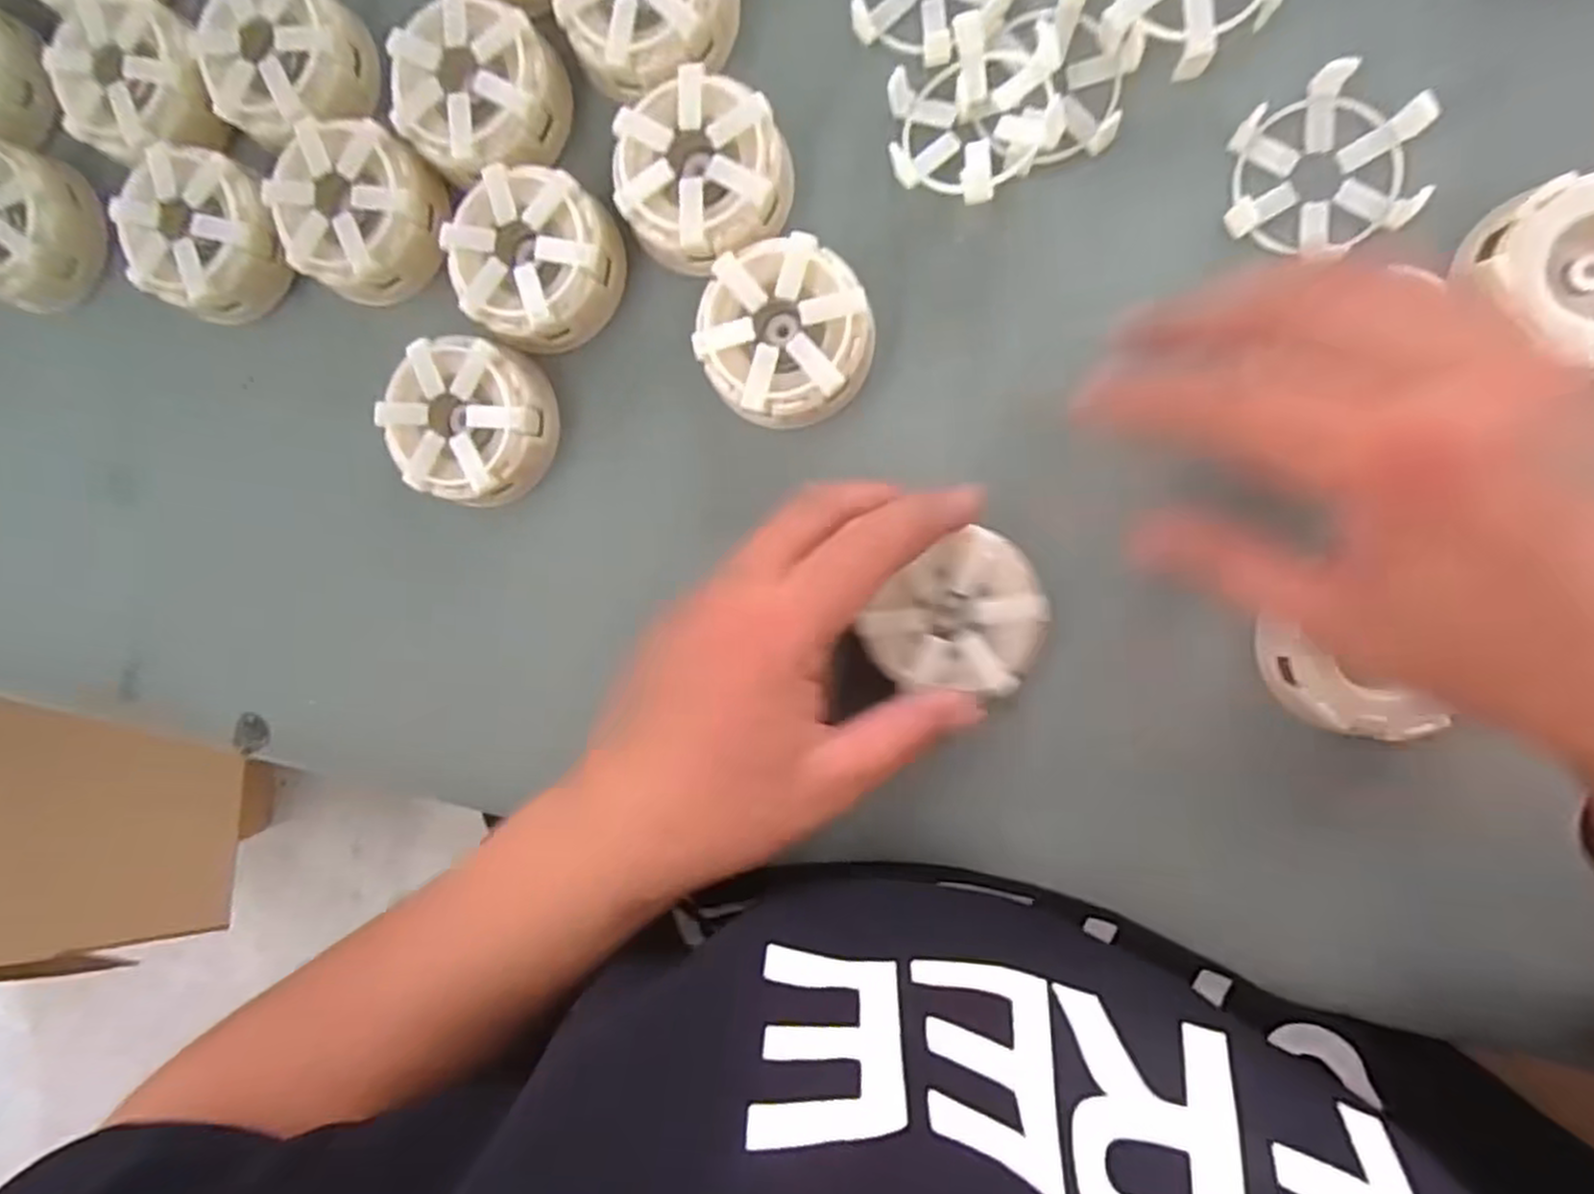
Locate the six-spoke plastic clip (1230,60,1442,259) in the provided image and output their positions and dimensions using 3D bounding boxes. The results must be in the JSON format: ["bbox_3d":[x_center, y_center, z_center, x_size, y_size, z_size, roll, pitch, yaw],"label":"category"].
[{"bbox_3d":[0.173,-0.142,0.247,0.055,0.014,0.057,3,95,8],"label":"six-spoke plastic clip"}]

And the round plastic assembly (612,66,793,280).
[{"bbox_3d":[-0.034,-0.152,0.271,0.060,0.026,0.056,1,94,8],"label":"round plastic assembly"}]

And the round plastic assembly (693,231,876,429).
[{"bbox_3d":[-0.004,-0.094,0.273,0.060,0.028,0.059,1,94,8],"label":"round plastic assembly"}]

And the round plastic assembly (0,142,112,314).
[{"bbox_3d":[-0.323,-0.153,0.312,0.056,0.027,0.059,1,94,8],"label":"round plastic assembly"}]

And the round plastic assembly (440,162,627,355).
[{"bbox_3d":[-0.097,-0.125,0.283,0.057,0.031,0.060,1,94,8],"label":"round plastic assembly"}]

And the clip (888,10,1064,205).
[{"bbox_3d":[0.060,-0.165,0.258,0.054,0.022,0.061,-1,94,8],"label":"clip"}]

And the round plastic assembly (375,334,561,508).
[{"bbox_3d":[-0.124,-0.067,0.291,0.055,0.030,0.059,1,94,8],"label":"round plastic assembly"}]

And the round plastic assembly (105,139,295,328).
[{"bbox_3d":[-0.228,-0.140,0.292,0.057,0.023,0.056,36,98,4],"label":"round plastic assembly"}]

